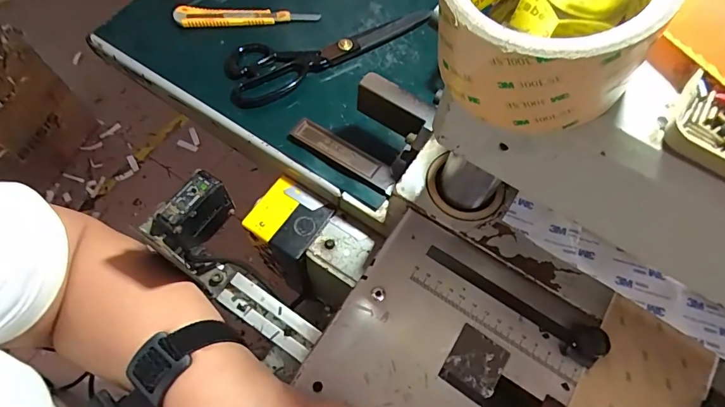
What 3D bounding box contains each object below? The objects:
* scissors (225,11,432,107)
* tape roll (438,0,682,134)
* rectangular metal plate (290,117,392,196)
[{"bbox_3d":[-0.046,-0.191,0.501,0.247,0.025,0.083,-29,71,-15],"label":"scissors"},{"bbox_3d":[0.080,-0.082,0.191,0.086,0.064,0.089,1,66,-3],"label":"tape roll"},{"bbox_3d":[-0.018,-0.048,0.436,0.118,0.013,0.024,31,68,11],"label":"rectangular metal plate"}]

